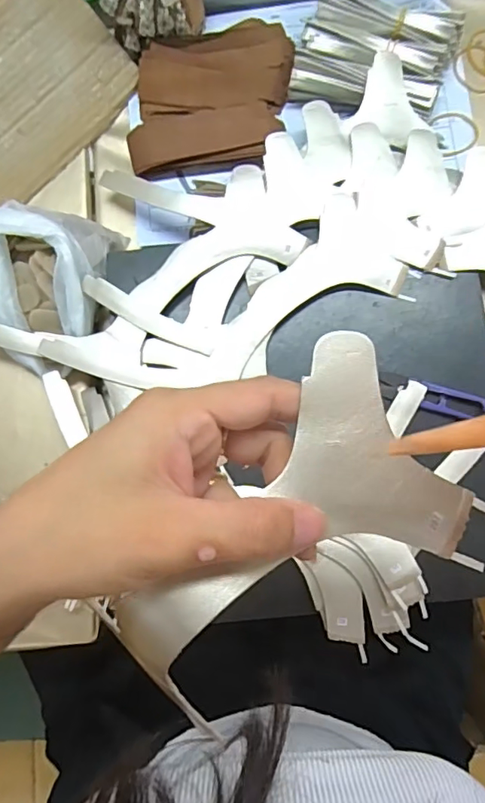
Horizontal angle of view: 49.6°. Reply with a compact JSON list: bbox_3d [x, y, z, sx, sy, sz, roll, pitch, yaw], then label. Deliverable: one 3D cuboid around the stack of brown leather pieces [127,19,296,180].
[{"bbox_3d":[-0.028,-0.261,0.456,0.132,0.029,0.128,4,82,3],"label":"stack of brown leather pieces"}]

